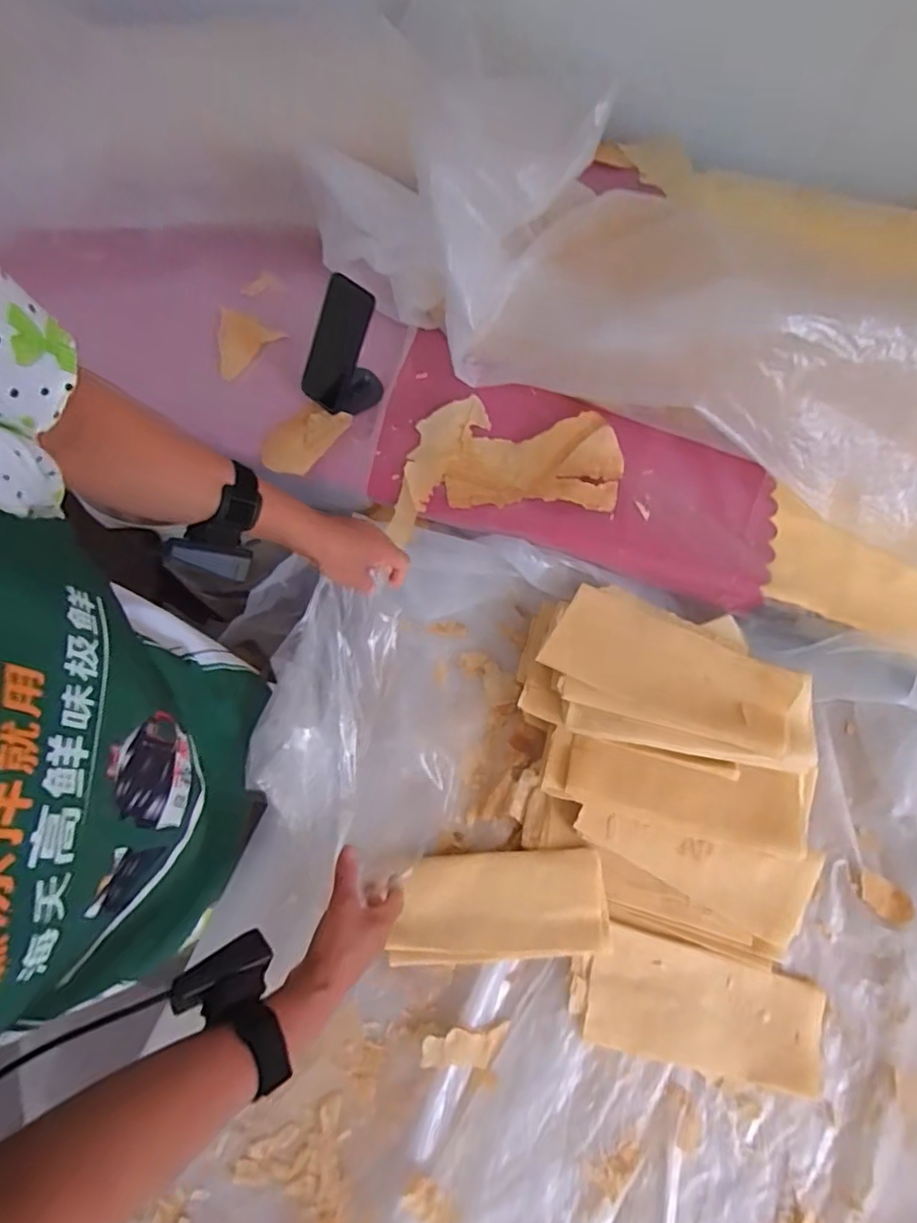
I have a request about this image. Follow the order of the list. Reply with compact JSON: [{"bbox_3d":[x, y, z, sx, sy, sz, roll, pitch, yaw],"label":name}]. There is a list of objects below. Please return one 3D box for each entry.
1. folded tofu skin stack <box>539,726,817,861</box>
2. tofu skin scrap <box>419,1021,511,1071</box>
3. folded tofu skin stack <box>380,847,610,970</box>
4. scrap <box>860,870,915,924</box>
[{"bbox_3d":[0.259,0.216,0.728,0.317,0.051,0.092,11,67,7],"label":"folded tofu skin stack"},{"bbox_3d":[0.007,0.483,0.679,0.094,0.020,0.038,-2,66,1],"label":"tofu skin scrap"},{"bbox_3d":[0.046,0.346,0.721,0.247,0.015,0.117,-8,66,3],"label":"folded tofu skin stack"},{"bbox_3d":[0.507,0.342,0.727,0.063,0.013,0.039,21,68,11],"label":"scrap"}]

